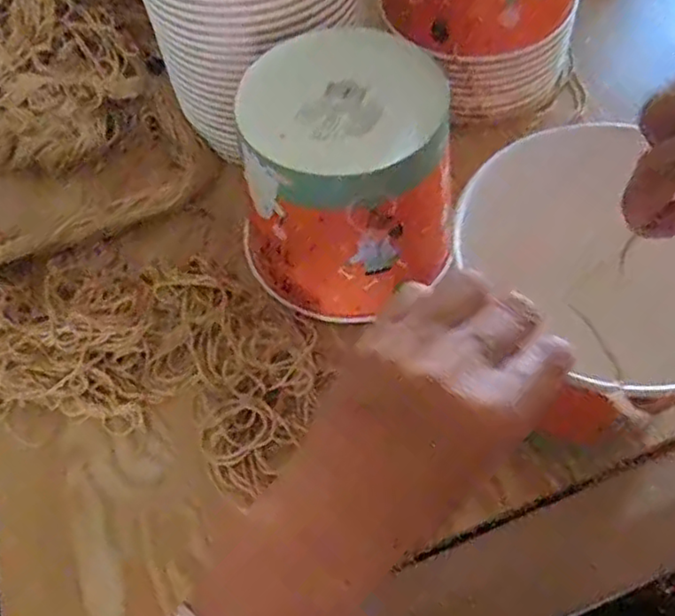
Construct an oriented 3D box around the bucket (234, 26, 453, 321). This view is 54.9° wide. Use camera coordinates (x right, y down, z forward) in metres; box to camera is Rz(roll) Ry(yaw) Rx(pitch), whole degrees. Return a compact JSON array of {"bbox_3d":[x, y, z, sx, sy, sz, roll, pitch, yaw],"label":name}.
[{"bbox_3d":[0.001,-0.089,0.437,0.137,0.137,0.139,-2,59,4],"label":"bucket"}]

